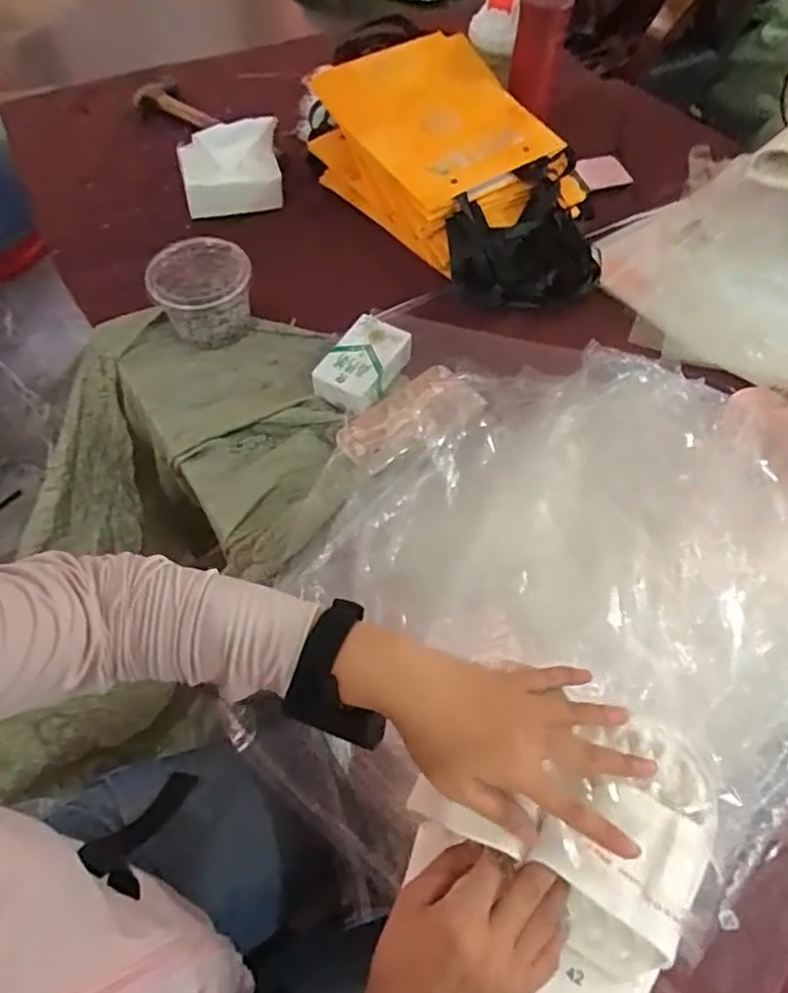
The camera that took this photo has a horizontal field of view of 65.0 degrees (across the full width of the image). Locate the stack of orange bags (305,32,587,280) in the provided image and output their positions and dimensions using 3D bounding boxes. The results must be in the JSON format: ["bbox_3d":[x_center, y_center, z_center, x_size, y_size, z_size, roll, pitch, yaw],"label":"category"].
[{"bbox_3d":[0.056,-0.469,0.840,0.230,0.143,0.355,-29,64,-18],"label":"stack of orange bags"}]

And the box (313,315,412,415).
[{"bbox_3d":[-0.037,-0.149,0.701,0.069,0.033,0.113,29,62,15],"label":"box"}]

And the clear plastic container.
[{"bbox_3d":[-0.224,-0.236,0.732,0.115,0.084,0.098,-21,61,-14],"label":"clear plastic container"}]

